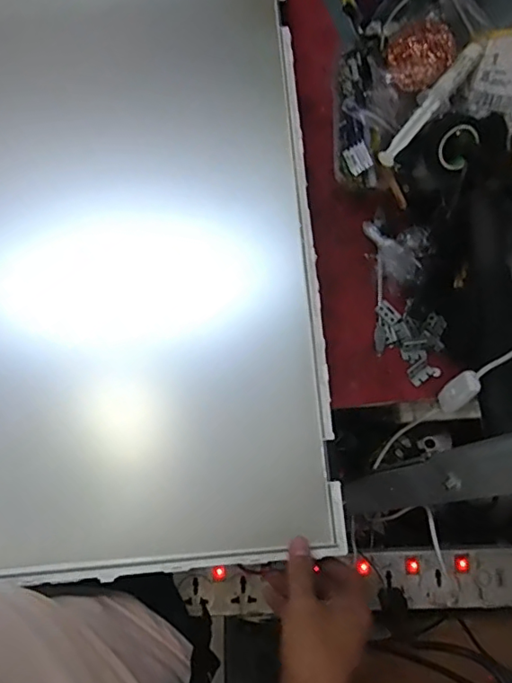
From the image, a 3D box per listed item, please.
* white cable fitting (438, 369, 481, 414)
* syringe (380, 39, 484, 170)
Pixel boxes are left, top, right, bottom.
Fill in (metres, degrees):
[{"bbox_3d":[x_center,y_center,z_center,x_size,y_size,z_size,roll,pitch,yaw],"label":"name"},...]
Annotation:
[{"bbox_3d":[0.191,0.049,0.500,0.022,0.055,0.014,35,49,8],"label":"white cable fitting"},{"bbox_3d":[0.165,-0.222,0.495,0.027,0.016,0.145,35,81,8],"label":"syringe"}]

